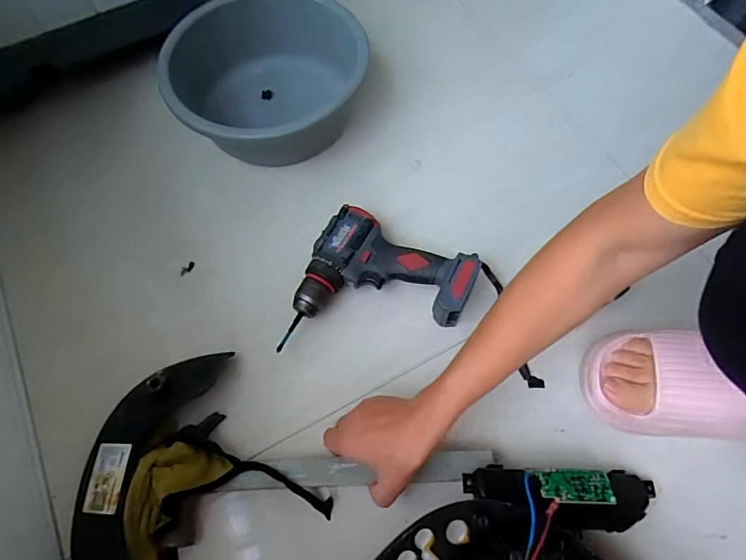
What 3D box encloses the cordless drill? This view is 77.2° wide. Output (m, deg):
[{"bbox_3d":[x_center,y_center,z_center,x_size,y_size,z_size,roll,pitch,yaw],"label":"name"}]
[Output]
[{"bbox_3d":[0.014,0.017,0.547,0.195,0.066,0.171,16,67,8],"label":"cordless drill"}]

